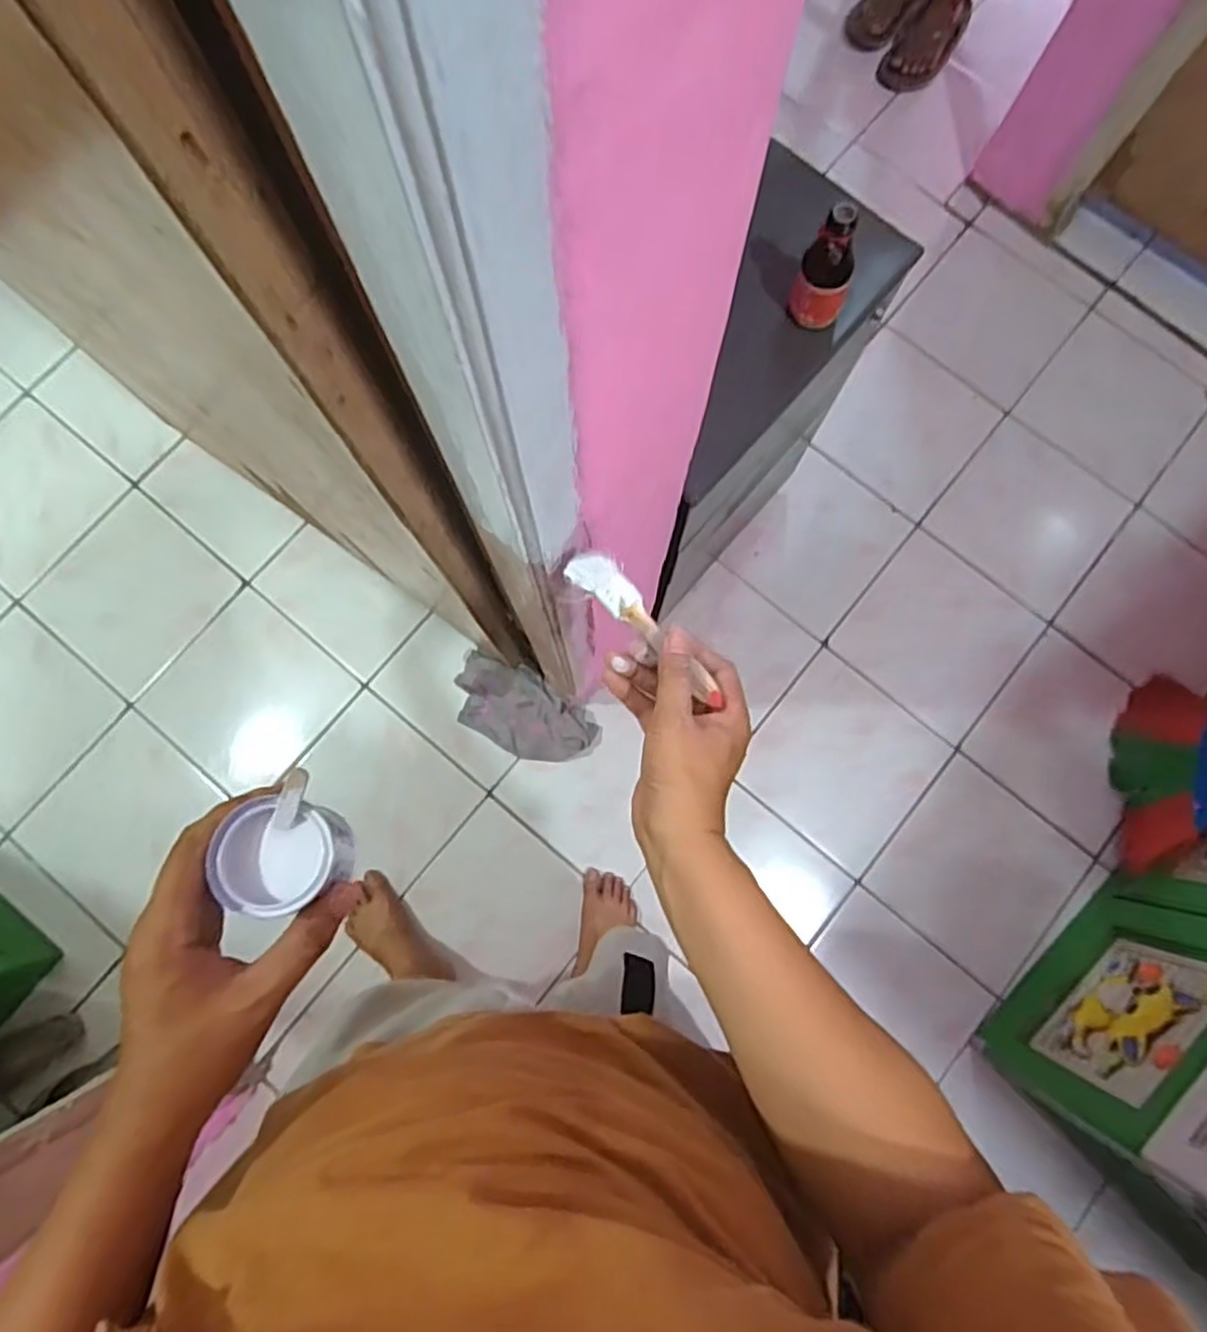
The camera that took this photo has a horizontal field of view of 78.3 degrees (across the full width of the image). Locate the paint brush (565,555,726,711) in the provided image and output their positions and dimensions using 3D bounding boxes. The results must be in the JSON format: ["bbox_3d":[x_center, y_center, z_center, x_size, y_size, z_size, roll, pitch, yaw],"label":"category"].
[{"bbox_3d":[0.027,-0.030,0.509,0.028,0.009,0.151,-41,64,-3],"label":"paint brush"}]

